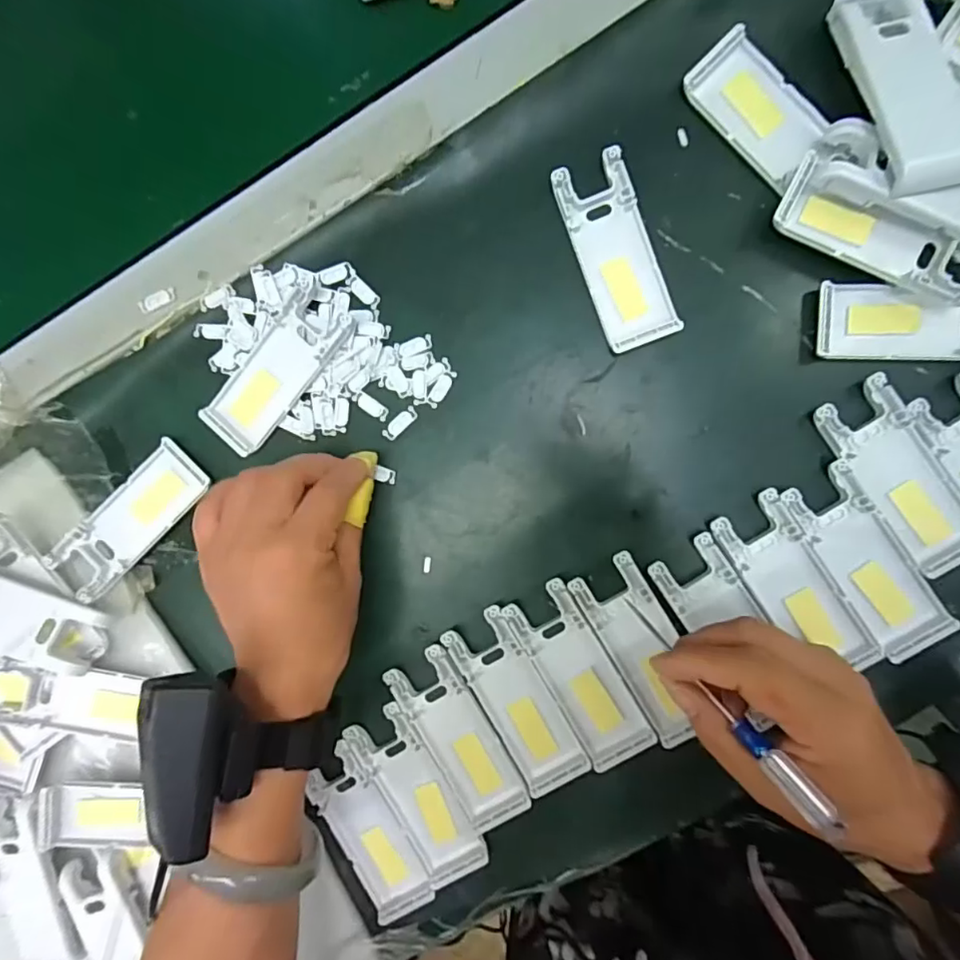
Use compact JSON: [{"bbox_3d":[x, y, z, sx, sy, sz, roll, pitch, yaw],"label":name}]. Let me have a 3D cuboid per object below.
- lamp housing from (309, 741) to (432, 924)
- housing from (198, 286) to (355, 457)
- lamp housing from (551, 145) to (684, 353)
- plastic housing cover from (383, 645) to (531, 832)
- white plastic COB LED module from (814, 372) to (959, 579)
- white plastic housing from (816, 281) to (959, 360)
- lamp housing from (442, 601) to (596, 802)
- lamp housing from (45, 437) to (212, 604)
[{"bbox_3d":[-0.067,0.210,0.339,0.039,0.007,0.101,-32,89,5],"label":"lamp housing"},{"bbox_3d":[-0.121,-0.063,0.336,0.040,0.011,0.100,41,94,2],"label":"housing"},{"bbox_3d":[0.075,-0.125,0.315,0.039,0.012,0.104,-20,90,5],"label":"lamp housing"},{"bbox_3d":[-0.012,0.150,0.333,0.038,0.009,0.104,-31,89,5],"label":"plastic housing cover"},{"bbox_3d":[0.224,-0.003,0.301,0.040,0.007,0.103,-34,89,5],"label":"white plastic COB LED module"},{"bbox_3d":[0.231,-0.083,0.298,0.101,0.012,0.039,2,92,4],"label":"white plastic housing"},{"bbox_3d":[0.021,0.127,0.330,0.040,0.010,0.105,-31,89,5],"label":"lamp housing"},{"bbox_3d":[-0.213,0.023,0.345,0.040,0.015,0.101,43,95,4],"label":"lamp housing"}]

